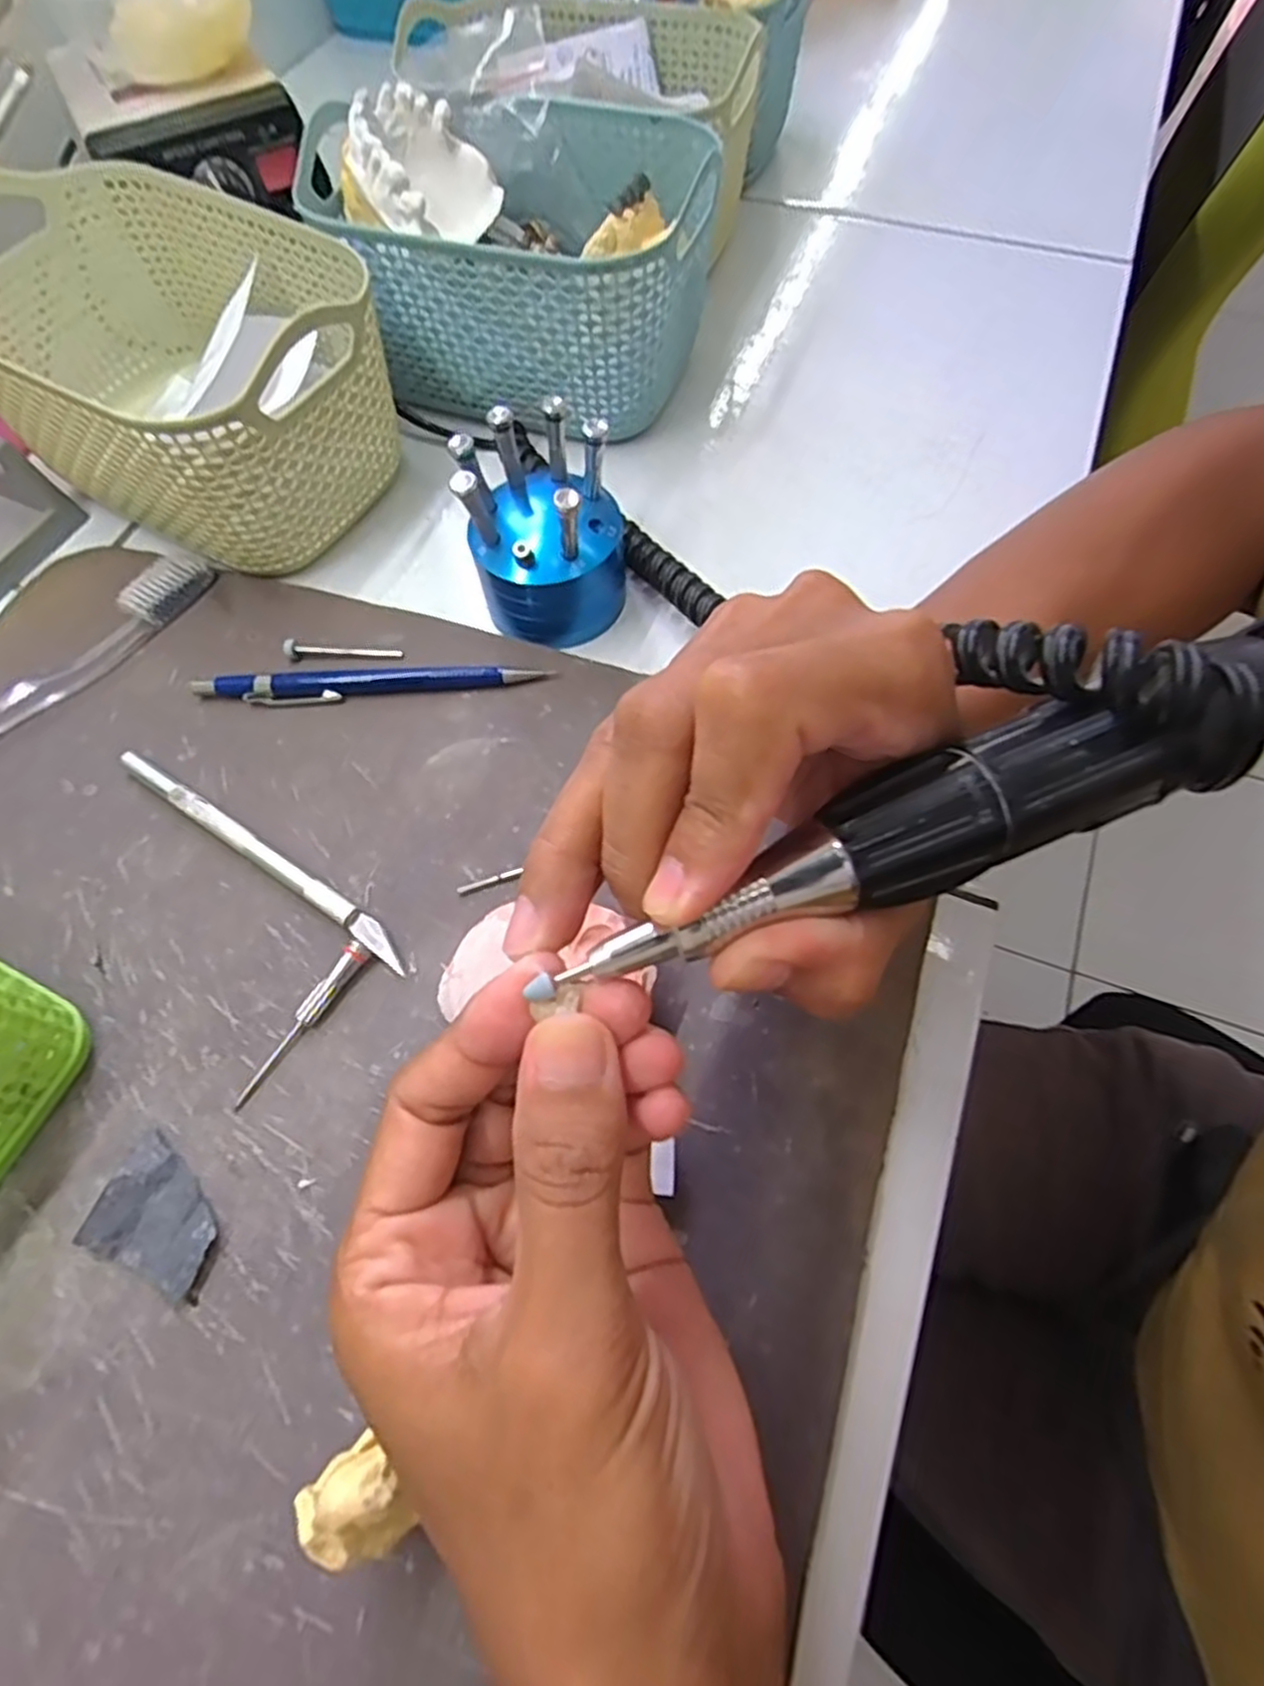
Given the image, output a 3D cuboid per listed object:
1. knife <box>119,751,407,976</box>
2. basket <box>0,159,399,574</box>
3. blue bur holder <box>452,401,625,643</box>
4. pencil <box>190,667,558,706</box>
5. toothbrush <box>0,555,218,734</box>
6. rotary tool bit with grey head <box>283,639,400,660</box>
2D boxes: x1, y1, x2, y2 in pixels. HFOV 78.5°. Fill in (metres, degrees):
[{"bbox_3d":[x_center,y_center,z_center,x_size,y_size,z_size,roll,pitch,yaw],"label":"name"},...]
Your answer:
[{"bbox_3d":[-0.129,0.004,0.269,0.136,0.007,0.009,32,68,16],"label":"knife"},{"bbox_3d":[-0.188,-0.197,0.325,0.177,0.087,0.113,27,67,14],"label":"basket"},{"bbox_3d":[-0.032,-0.119,0.292,0.057,0.067,0.053,-1,63,1],"label":"blue bur holder"},{"bbox_3d":[-0.101,-0.061,0.299,0.133,0.009,0.010,-3,63,0],"label":"pencil"},{"bbox_3d":[-0.236,-0.056,0.300,0.020,0.010,0.172,33,69,17],"label":"toothbrush"},{"bbox_3d":[-0.115,-0.078,0.308,0.047,0.004,0.008,1,63,2],"label":"rotary tool bit with grey head"}]

